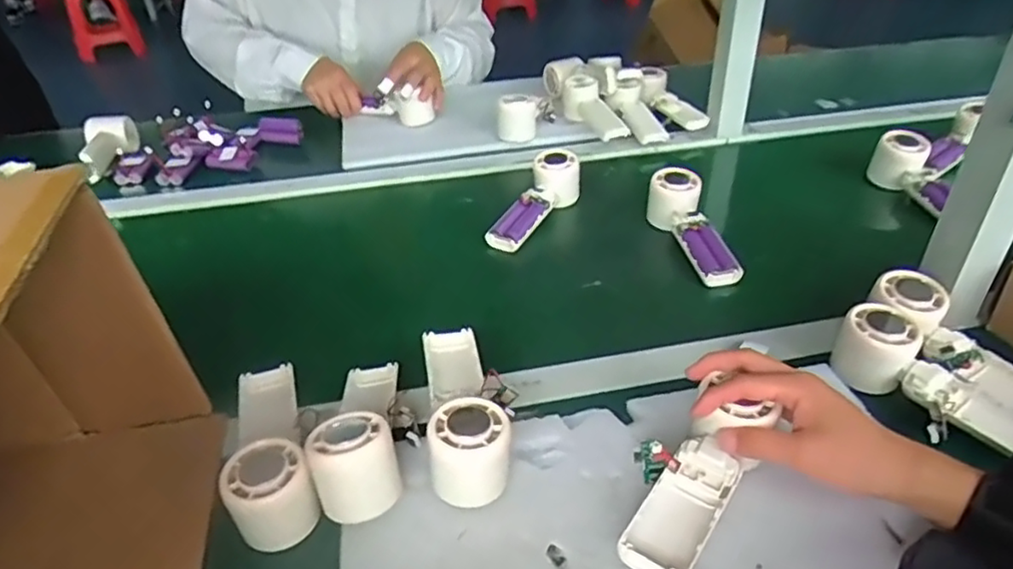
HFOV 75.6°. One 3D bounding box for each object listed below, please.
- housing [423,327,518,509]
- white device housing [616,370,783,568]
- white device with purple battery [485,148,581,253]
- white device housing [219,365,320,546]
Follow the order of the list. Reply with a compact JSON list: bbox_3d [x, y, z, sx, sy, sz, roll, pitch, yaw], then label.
[{"bbox_3d":[-0.029,0.088,0.498,0.064,0.056,0.170,-6,36,-5],"label":"housing"},{"bbox_3d":[0.121,0.134,0.427,0.046,0.038,0.135,24,53,30],"label":"white device housing"},{"bbox_3d":[0.031,-0.097,0.782,0.056,0.049,0.160,21,54,27],"label":"white device with purple battery"},{"bbox_3d":[-0.179,0.111,0.482,0.058,0.043,0.167,-15,38,-17],"label":"white device housing"}]

